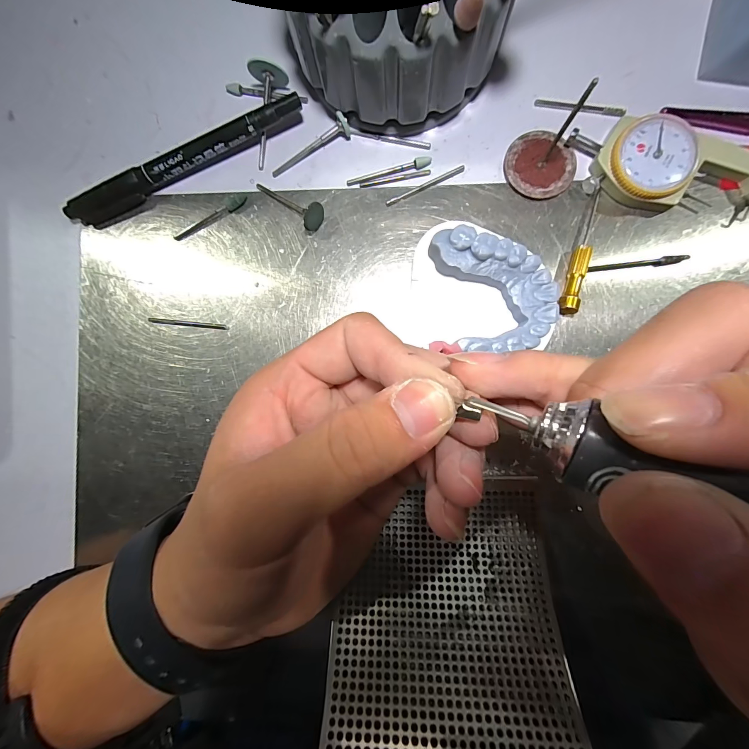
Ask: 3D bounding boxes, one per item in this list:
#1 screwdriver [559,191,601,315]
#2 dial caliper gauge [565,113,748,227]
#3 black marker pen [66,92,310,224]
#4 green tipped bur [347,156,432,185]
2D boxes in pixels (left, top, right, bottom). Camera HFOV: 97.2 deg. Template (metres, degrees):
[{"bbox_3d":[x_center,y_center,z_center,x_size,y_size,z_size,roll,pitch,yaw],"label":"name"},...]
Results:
[{"bbox_3d":[0.101,-0.059,0.161,0.007,0.007,0.062,15,91,4],"label":"screwdriver"},{"bbox_3d":[0.143,-0.098,0.158,0.089,0.011,0.040,6,90,4],"label":"dial caliper gauge"},{"bbox_3d":[-0.100,-0.109,0.174,0.136,0.015,0.013,-22,88,3],"label":"black marker pen"},{"bbox_3d":[0.007,-0.106,0.172,0.044,0.004,0.004,-12,89,4],"label":"green tipped bur"}]

